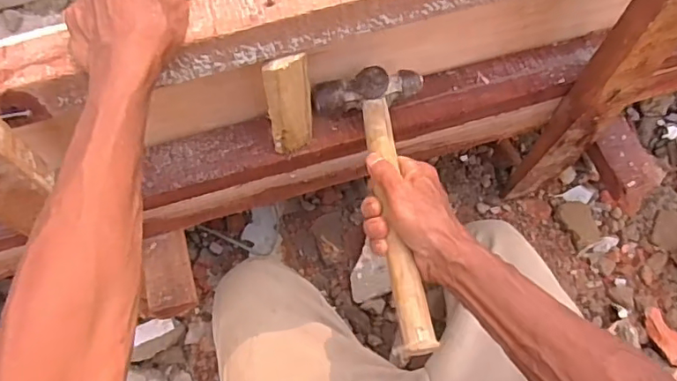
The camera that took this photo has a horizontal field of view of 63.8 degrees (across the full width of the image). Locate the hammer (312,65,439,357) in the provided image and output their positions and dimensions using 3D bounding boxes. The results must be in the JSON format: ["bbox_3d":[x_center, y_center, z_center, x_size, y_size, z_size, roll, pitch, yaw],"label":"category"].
[{"bbox_3d":[0.048,0.006,0.496,0.103,0.030,0.281,-8,61,-4],"label":"hammer"}]

